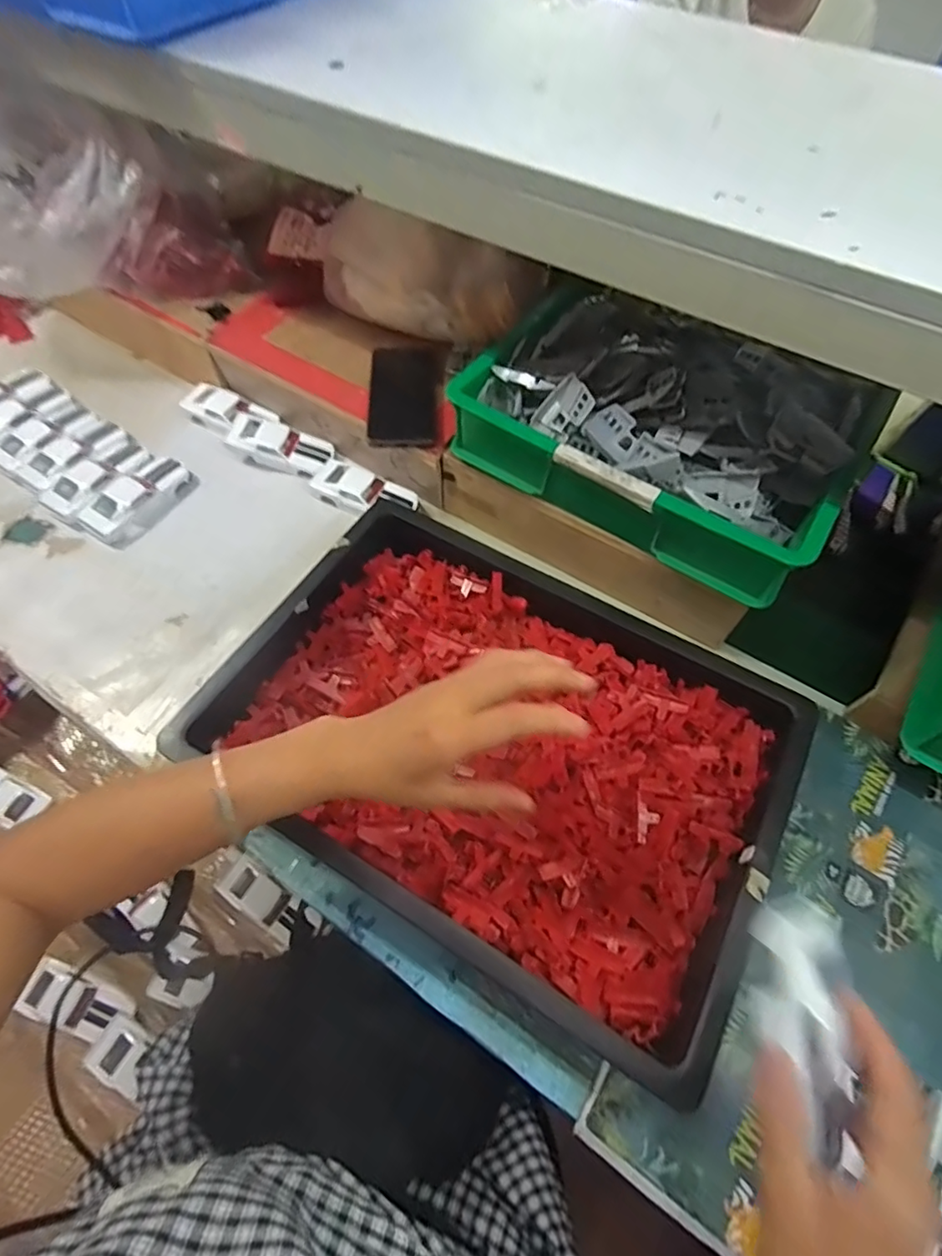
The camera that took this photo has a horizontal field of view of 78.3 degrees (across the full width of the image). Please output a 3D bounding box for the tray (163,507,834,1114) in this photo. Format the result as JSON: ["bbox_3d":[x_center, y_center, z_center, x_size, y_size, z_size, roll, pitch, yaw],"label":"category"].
[{"bbox_3d":[0.022,0.100,0.511,0.444,0.094,0.311,28,62,14],"label":"tray"}]

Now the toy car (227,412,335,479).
[{"bbox_3d":[-0.238,-0.228,0.727,0.123,0.034,0.052,16,58,-10],"label":"toy car"}]

